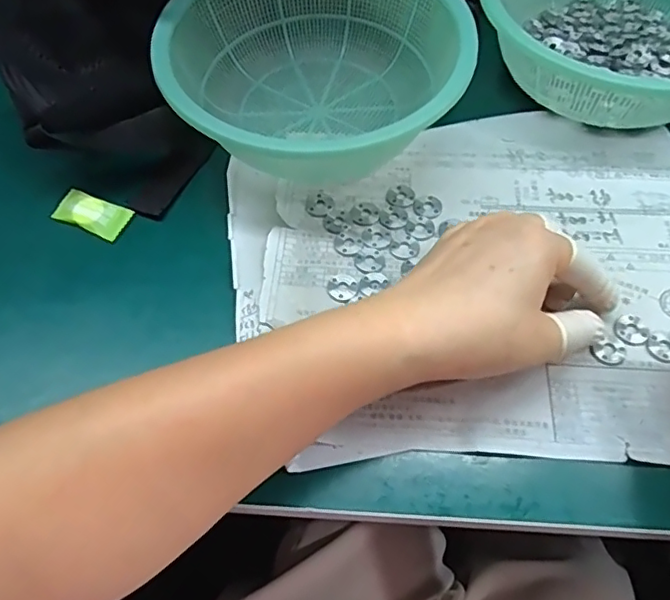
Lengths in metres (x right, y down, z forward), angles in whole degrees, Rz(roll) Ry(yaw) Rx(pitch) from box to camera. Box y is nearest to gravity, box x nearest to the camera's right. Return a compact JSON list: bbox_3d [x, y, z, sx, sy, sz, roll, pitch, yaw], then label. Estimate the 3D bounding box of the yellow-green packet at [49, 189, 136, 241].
[{"bbox_3d":[-0.149,-0.052,0.348,0.047,0.005,0.025,22,62,14],"label":"yellow-green packet"}]

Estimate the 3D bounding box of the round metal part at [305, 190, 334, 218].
[{"bbox_3d":[-0.010,-0.060,0.348,0.017,0.004,0.020,-1,59,1],"label":"round metal part"}]

